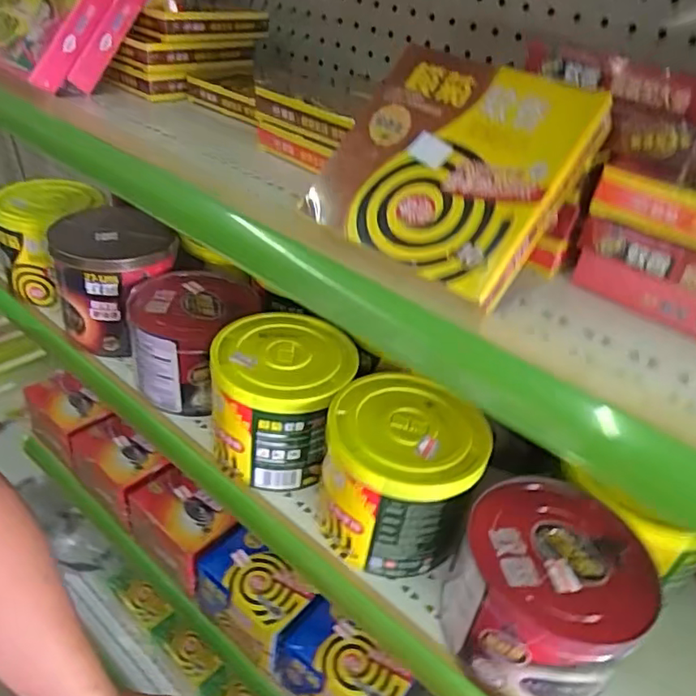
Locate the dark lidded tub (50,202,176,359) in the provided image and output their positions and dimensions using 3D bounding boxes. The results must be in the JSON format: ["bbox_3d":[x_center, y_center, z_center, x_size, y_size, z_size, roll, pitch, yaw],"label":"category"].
[{"bbox_3d":[-0.262,-0.077,0.674,0.123,0.129,0.132,-5,38,-16],"label":"dark lidded tub"}]

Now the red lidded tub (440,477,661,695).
[{"bbox_3d":[0.145,0.182,0.444,0.126,0.096,0.134,5,37,-4],"label":"red lidded tub"}]

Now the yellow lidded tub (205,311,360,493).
[{"bbox_3d":[-0.064,0.050,0.567,0.126,0.112,0.124,2,37,-8],"label":"yellow lidded tub"}]

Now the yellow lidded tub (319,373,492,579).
[{"bbox_3d":[0.044,0.108,0.511,0.128,0.114,0.126,5,37,-4],"label":"yellow lidded tub"}]

